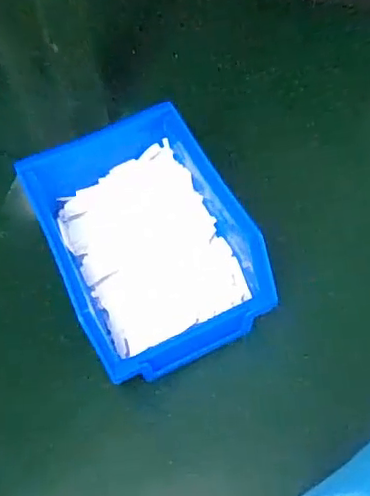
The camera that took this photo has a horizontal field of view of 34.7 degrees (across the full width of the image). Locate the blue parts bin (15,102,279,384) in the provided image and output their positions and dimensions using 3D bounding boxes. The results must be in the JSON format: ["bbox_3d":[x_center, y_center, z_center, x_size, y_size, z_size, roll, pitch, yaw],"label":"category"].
[{"bbox_3d":[-0.029,-0.005,0.369,0.115,0.069,0.169,-24,61,-12],"label":"blue parts bin"}]

